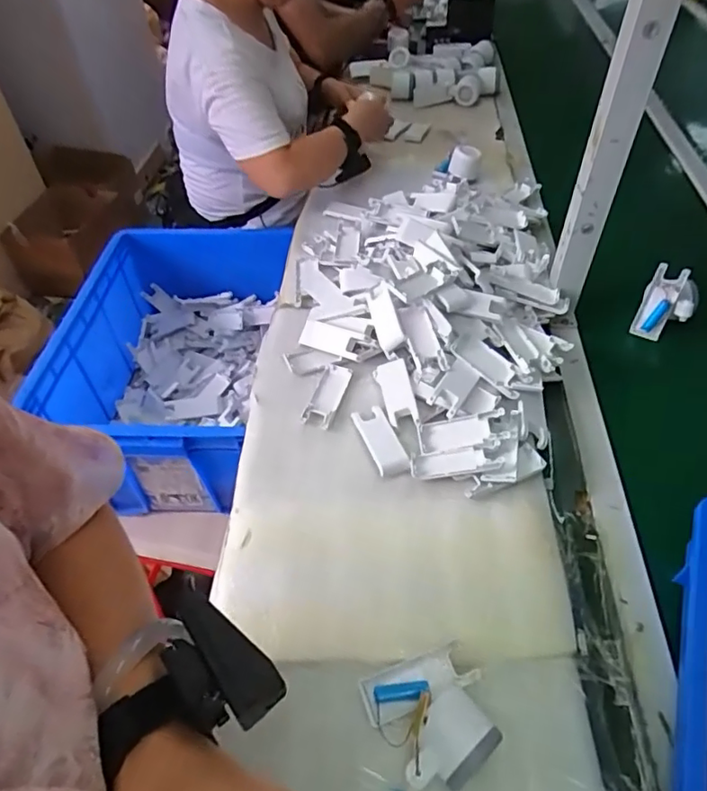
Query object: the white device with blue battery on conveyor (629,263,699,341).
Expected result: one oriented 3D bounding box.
[{"bbox_3d":[0.446,-0.127,0.779,0.067,0.101,0.023,21,15,17],"label":"white device with blue battery on conveyor"}]

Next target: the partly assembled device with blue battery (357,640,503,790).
[{"bbox_3d":[0.067,0.269,0.461,0.102,0.048,0.102,-14,51,-10],"label":"partly assembled device with blue battery"}]

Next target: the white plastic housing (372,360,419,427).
[{"bbox_3d":[0.055,-0.002,0.711,0.042,0.010,0.095,-20,57,13],"label":"white plastic housing"}]

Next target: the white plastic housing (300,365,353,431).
[{"bbox_3d":[-0.035,0.000,0.719,0.042,0.011,0.108,13,52,12],"label":"white plastic housing"}]

